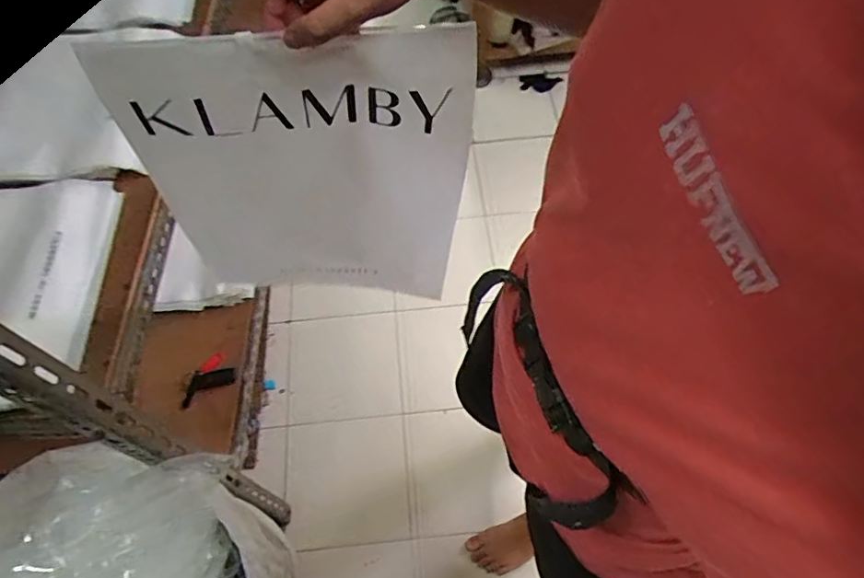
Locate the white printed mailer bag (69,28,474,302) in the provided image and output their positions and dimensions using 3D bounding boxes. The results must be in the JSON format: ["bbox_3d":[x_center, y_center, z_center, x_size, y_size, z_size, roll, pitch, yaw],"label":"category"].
[{"bbox_3d":[-0.126,-0.099,0.575,0.304,0.356,0.031,-1,60,-6],"label":"white printed mailer bag"}]

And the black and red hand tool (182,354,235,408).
[{"bbox_3d":[-0.443,0.183,1.090,0.113,0.040,0.056,-35,70,-16],"label":"black and red hand tool"}]

